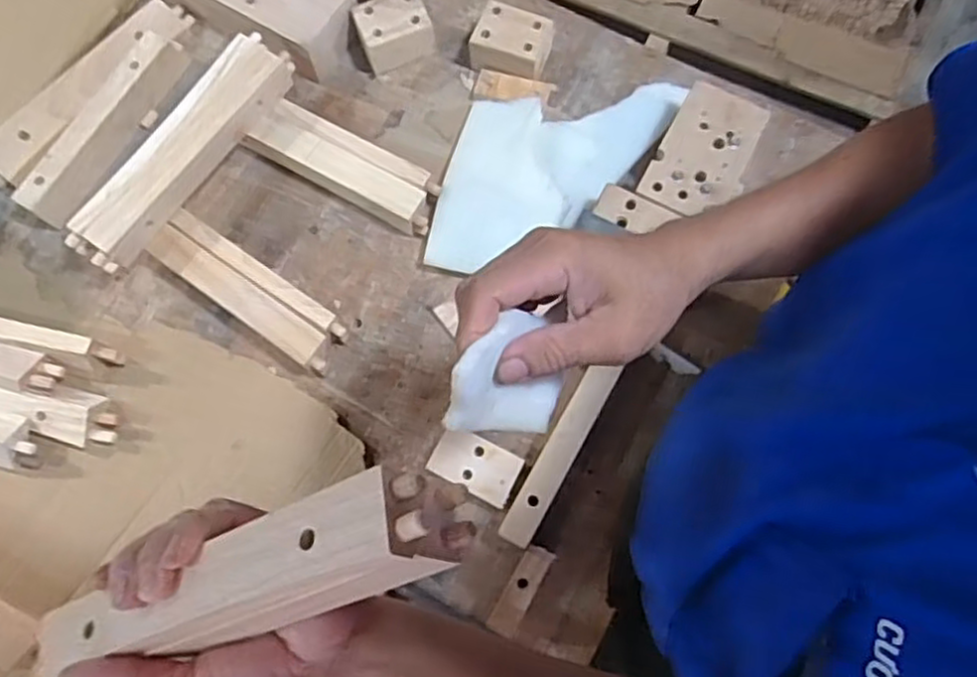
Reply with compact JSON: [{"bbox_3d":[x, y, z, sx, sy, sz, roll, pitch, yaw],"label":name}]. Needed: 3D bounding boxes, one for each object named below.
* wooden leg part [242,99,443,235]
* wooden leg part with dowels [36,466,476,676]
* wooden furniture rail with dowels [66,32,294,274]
[{"bbox_3d":[-0.146,-0.174,0.739,0.201,0.048,0.060,29,77,9],"label":"wooden leg part"},{"bbox_3d":[-0.129,0.121,0.357,0.254,0.048,0.047,-24,73,22],"label":"wooden leg part with dowels"},{"bbox_3d":[-0.293,-0.181,0.700,0.057,0.043,0.269,34,78,10],"label":"wooden furniture rail with dowels"}]

